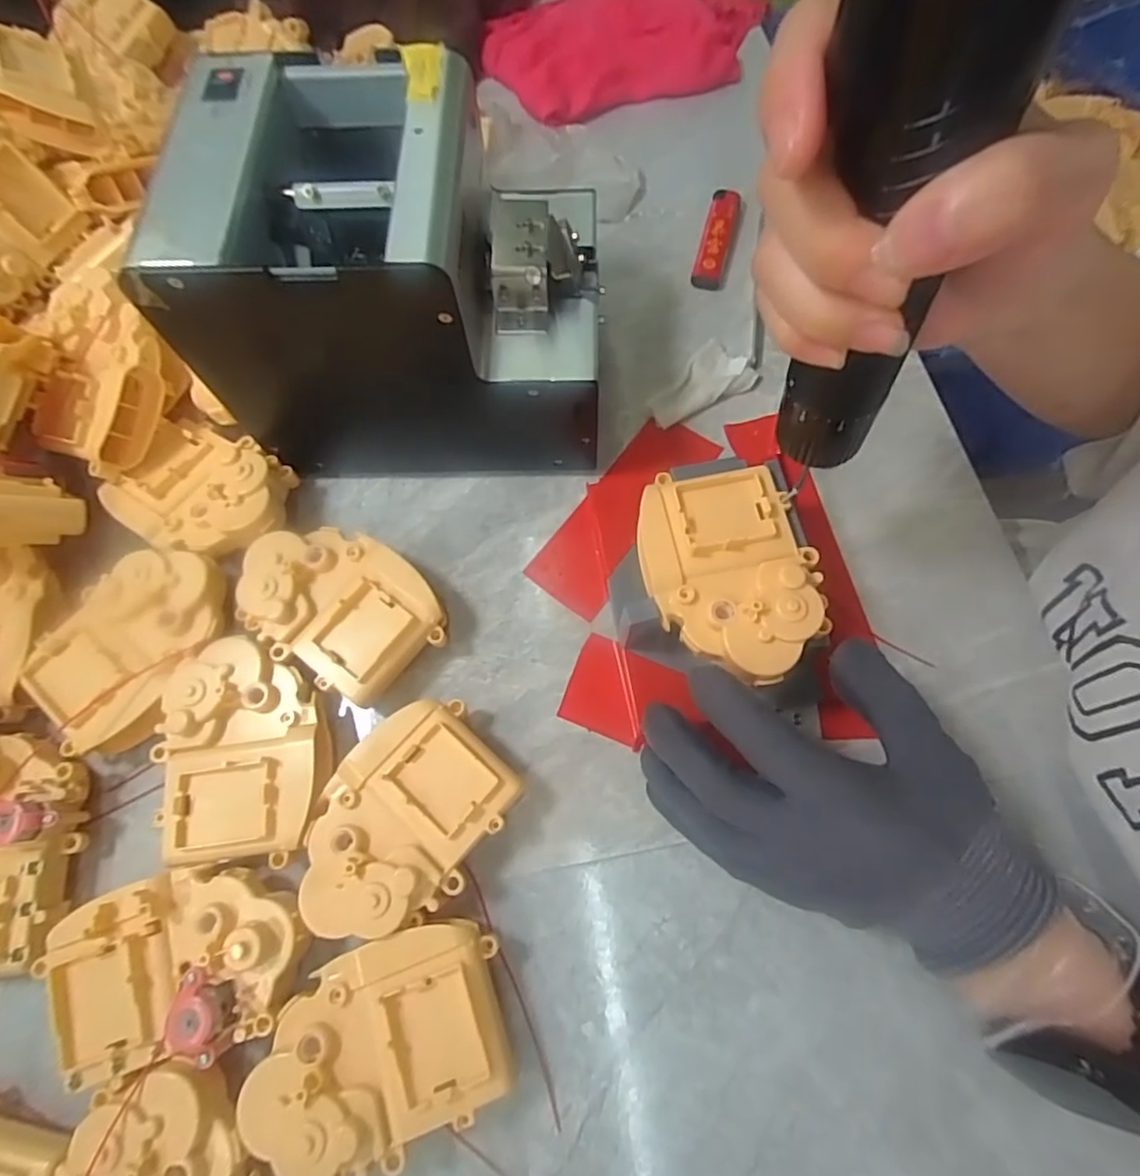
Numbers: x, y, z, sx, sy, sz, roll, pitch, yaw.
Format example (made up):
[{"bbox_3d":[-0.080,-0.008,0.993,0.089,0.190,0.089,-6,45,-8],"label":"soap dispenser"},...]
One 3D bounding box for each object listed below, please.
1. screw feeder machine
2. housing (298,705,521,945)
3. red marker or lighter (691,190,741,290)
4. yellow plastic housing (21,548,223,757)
[{"bbox_3d":[-0.081,-0.148,0.307,0.187,0.142,0.130,-3,70,1],"label":"screw feeder machine"},{"bbox_3d":[-0.073,0.104,0.275,0.069,0.035,0.097,34,75,13],"label":"housing"},{"bbox_3d":[0.097,-0.232,0.406,0.020,0.016,0.074,14,71,7],"label":"red marker or lighter"},{"bbox_3d":[-0.217,0.026,0.299,0.066,0.023,0.098,25,73,10],"label":"yellow plastic housing"}]

